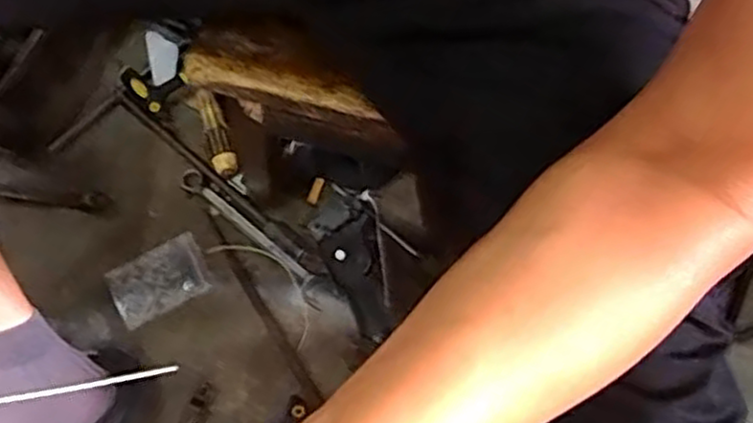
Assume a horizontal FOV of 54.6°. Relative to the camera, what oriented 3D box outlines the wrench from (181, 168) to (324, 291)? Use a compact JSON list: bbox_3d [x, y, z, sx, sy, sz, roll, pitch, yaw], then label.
[{"bbox_3d":[-0.134,0.017,0.768,0.186,0.008,0.023,37,72,15],"label":"wrench"}]

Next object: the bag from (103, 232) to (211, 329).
[{"bbox_3d":[-0.224,0.071,0.752,0.095,0.006,0.065,-30,70,-12],"label":"bag"}]

